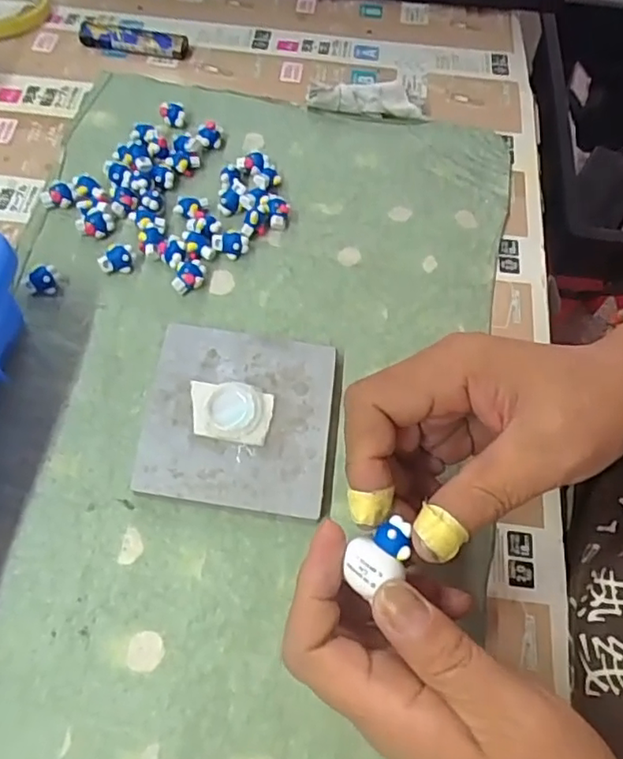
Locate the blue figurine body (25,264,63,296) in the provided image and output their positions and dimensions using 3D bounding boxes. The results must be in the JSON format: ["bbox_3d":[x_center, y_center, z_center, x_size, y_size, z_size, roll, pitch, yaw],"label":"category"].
[{"bbox_3d":[-0.158,-0.058,0.352,0.020,0.014,0.013,-1,62,-5],"label":"blue figurine body"}]

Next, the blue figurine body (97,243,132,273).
[{"bbox_3d":[-0.117,-0.073,0.361,0.020,0.013,0.013,-9,63,-9],"label":"blue figurine body"}]

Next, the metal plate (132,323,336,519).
[{"bbox_3d":[-0.038,0.019,0.322,0.095,0.015,0.099,7,62,0],"label":"metal plate"}]

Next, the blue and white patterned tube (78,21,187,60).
[{"bbox_3d":[-0.135,-0.259,0.460,0.081,0.016,0.020,10,62,1],"label":"blue and white patterned tube"}]

